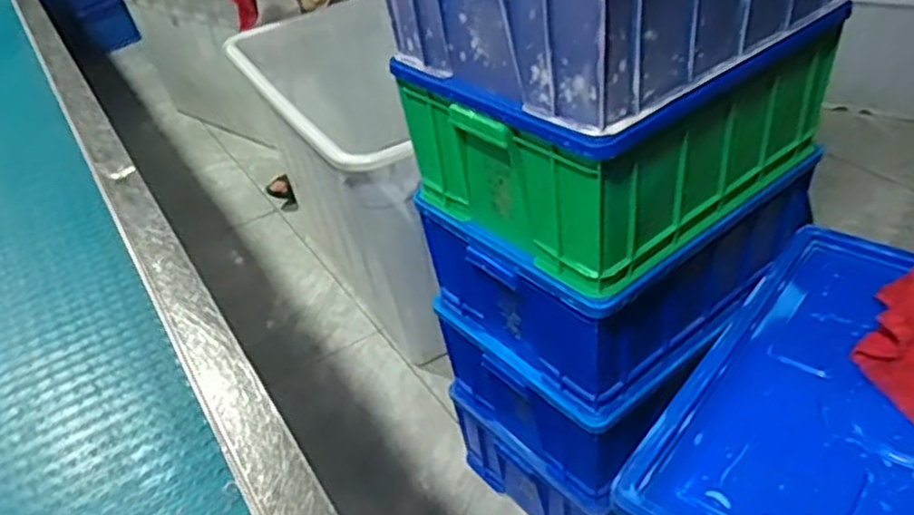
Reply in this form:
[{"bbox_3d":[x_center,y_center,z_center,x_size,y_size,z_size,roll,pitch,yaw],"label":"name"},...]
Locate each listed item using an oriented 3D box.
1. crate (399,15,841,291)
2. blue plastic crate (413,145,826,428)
[{"bbox_3d":[0.239,-0.215,1.115,0.512,0.218,0.385,-31,43,-26],"label":"crate"},{"bbox_3d":[0.264,-0.027,1.267,0.515,0.258,0.419,-31,43,-26],"label":"blue plastic crate"}]

